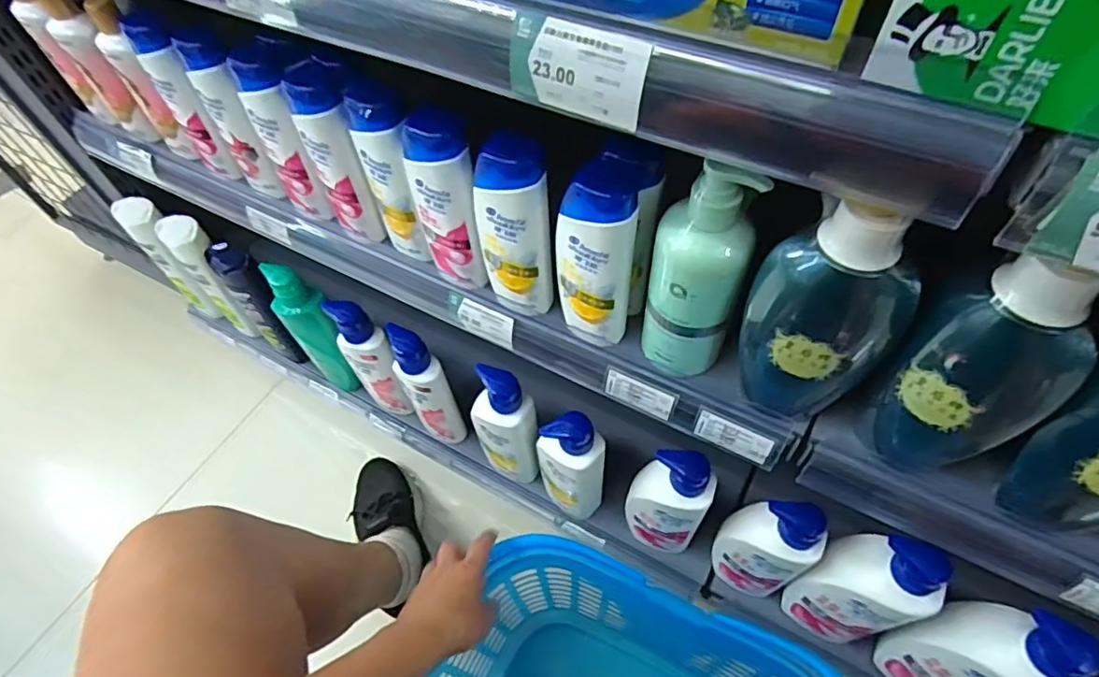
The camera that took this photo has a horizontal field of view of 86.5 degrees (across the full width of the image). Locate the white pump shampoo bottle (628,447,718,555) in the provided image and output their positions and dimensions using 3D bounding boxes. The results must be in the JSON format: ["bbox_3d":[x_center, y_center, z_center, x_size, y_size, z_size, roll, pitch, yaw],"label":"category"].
[{"bbox_3d":[0.124,0.180,0.627,0.079,0.210,0.049,17,60,14],"label":"white pump shampoo bottle"}]

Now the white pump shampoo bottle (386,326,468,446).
[{"bbox_3d":[-0.149,0.063,0.714,0.045,0.202,0.070,-36,62,-18],"label":"white pump shampoo bottle"}]

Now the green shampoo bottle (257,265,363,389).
[{"bbox_3d":[-0.299,-0.008,0.755,0.056,0.221,0.057,-36,62,-18],"label":"green shampoo bottle"}]

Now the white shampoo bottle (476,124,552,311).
[{"bbox_3d":[-0.026,-0.080,0.452,0.053,0.166,0.033,2,57,5],"label":"white shampoo bottle"}]

